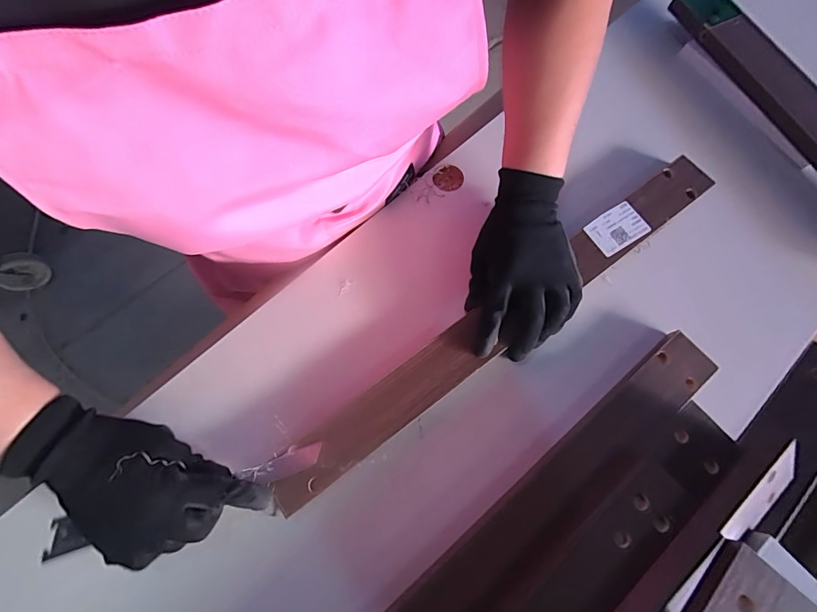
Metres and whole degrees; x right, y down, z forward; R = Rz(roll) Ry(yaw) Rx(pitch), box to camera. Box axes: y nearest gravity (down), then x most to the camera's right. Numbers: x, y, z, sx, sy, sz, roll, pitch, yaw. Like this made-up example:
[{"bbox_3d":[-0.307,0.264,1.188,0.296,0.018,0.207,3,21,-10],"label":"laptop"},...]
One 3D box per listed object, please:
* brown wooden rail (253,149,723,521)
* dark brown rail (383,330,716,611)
[{"bbox_3d":[0.100,0.007,0.386,0.515,0.014,0.044,-36,76,-12],"label":"brown wooden rail"},{"bbox_3d":[0.062,0.198,0.321,0.515,0.020,0.048,-38,76,-12],"label":"dark brown rail"}]

